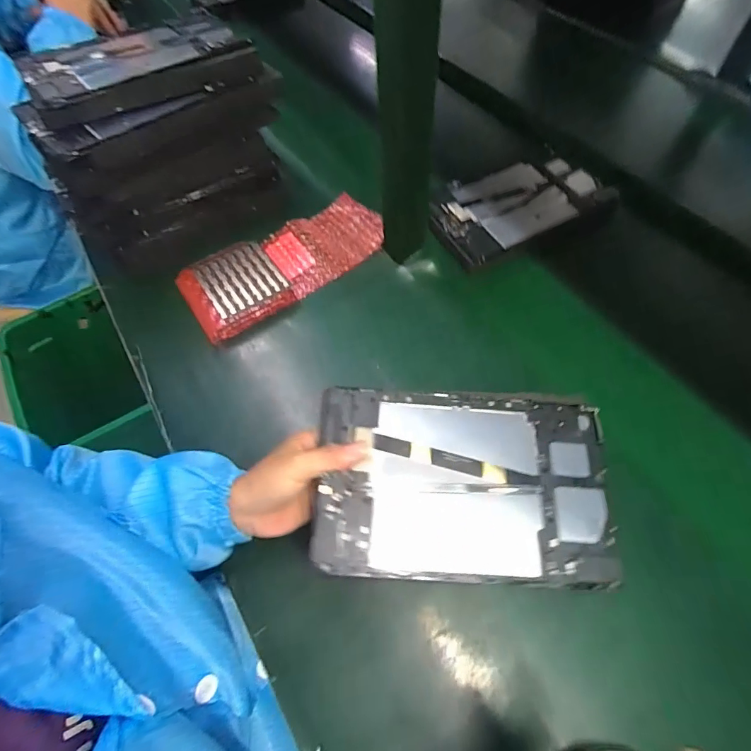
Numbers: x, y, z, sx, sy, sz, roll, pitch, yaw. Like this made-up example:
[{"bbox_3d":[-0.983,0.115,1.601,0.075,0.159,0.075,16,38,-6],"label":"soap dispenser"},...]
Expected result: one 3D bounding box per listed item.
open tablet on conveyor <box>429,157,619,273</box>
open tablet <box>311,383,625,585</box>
[{"bbox_3d":[0.194,-0.239,0.592,0.251,0.015,0.156,-25,62,-11],"label":"open tablet on conveyor"},{"bbox_3d":[0.073,0.086,0.349,0.237,0.007,0.148,3,67,-3],"label":"open tablet"}]

